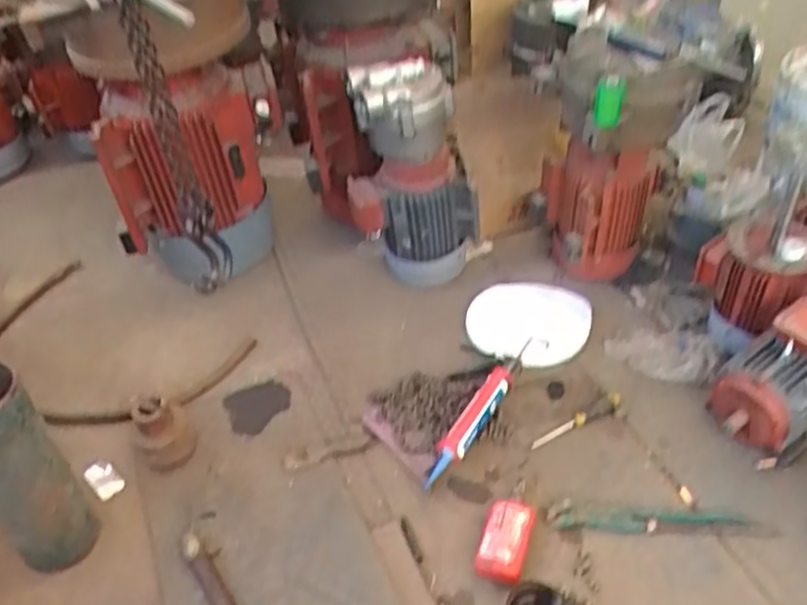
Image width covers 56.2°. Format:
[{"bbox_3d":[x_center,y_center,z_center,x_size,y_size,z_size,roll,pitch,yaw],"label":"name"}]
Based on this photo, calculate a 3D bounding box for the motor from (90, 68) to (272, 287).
[{"bbox_3d":[-0.512,-0.274,1.794,0.364,0.527,0.315,-14,42,-8],"label":"motor"}]

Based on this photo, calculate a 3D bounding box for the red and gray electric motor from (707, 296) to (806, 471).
[{"bbox_3d":[0.715,0.145,1.448,0.213,0.234,0.187,-35,49,-28],"label":"red and gray electric motor"}]

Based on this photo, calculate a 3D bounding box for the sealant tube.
[{"bbox_3d":[0.137,0.238,1.531,0.053,0.048,0.328,20,49,28],"label":"sealant tube"}]

